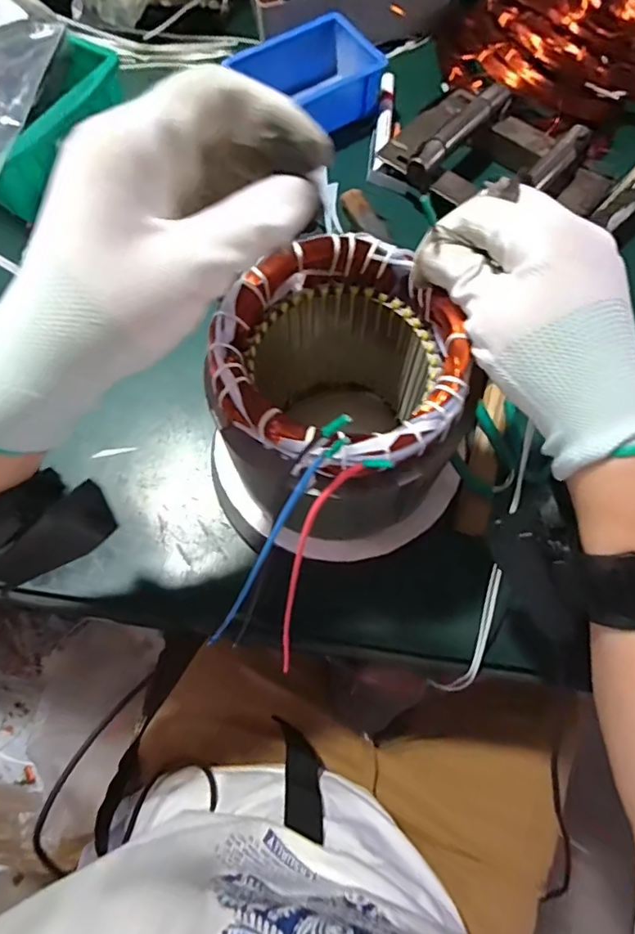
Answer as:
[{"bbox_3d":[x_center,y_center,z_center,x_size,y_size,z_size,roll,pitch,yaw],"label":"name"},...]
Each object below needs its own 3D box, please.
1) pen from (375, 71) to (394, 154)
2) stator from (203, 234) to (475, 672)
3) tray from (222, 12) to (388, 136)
[{"bbox_3d":[0.073,-0.382,0.569,0.015,0.018,0.133,7,71,3],"label":"pen"},{"bbox_3d":[0.013,-0.043,0.341,0.130,0.150,0.131,4,71,2],"label":"stator"},{"bbox_3d":[-0.012,-0.420,0.573,0.152,0.050,0.109,-25,72,-8],"label":"tray"}]

